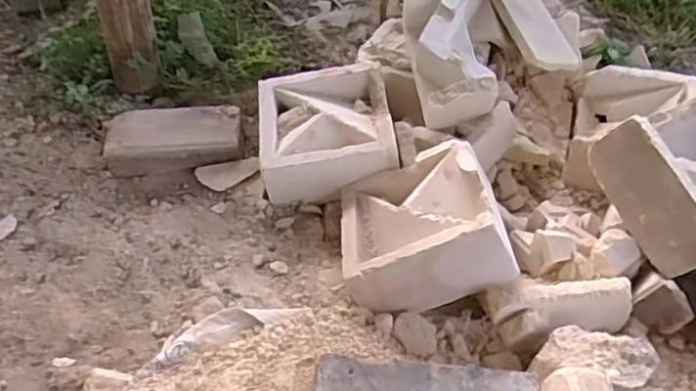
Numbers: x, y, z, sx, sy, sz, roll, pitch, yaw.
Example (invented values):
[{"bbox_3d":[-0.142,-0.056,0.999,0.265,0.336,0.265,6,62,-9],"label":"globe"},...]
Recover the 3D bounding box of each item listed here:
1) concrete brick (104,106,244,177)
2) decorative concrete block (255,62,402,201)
[{"bbox_3d":[-0.282,-0.086,1.019,0.212,0.065,0.105,-5,47,-5],"label":"concrete brick"},{"bbox_3d":[-0.034,-0.098,0.970,0.202,0.088,0.223,-5,47,-5],"label":"decorative concrete block"}]

